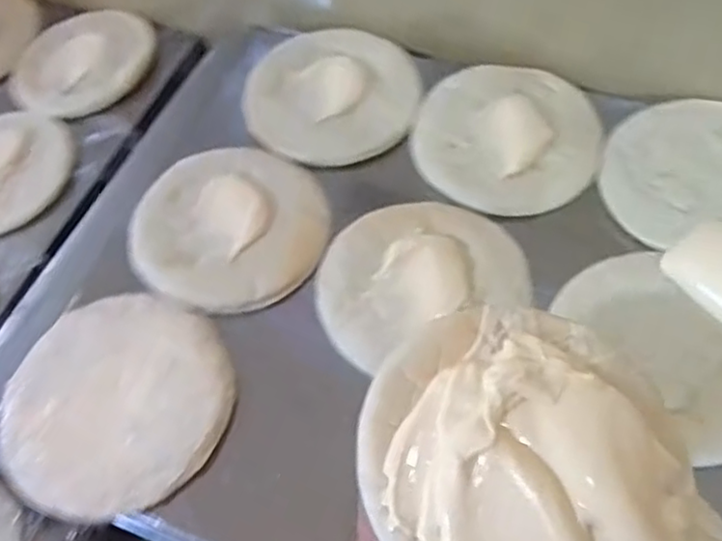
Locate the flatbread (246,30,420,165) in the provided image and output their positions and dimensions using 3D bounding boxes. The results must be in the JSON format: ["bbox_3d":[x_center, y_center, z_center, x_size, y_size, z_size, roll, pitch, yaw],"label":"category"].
[{"bbox_3d":[-0.035,-0.213,0.797,0.202,0.017,0.203,-1,60,2],"label":"flatbread"}]

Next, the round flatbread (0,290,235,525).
[{"bbox_3d":[-0.221,0.115,0.606,0.198,0.012,0.197,-1,60,2],"label":"round flatbread"}]

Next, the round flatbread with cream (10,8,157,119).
[{"bbox_3d":[-0.402,-0.304,0.980,0.204,0.028,0.172,-30,63,-13],"label":"round flatbread with cream"}]

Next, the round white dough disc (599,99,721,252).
[{"bbox_3d":[0.355,-0.108,0.710,0.195,0.013,0.174,-6,61,12],"label":"round white dough disc"}]

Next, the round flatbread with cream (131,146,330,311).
[{"bbox_3d":[-0.136,-0.055,0.703,0.192,0.032,0.196,-1,60,2],"label":"round flatbread with cream"}]

